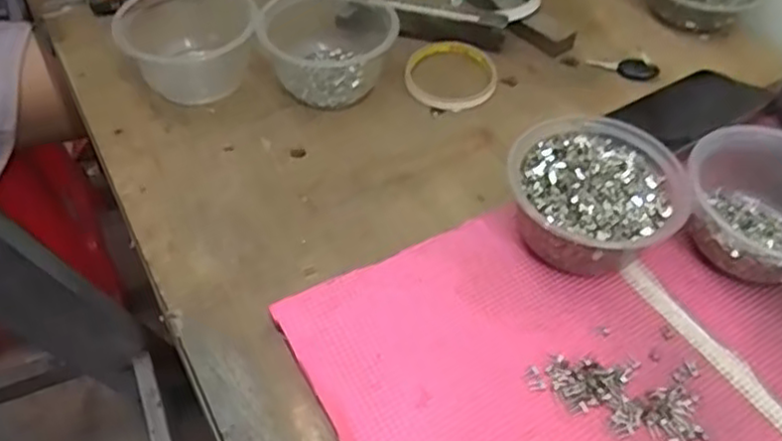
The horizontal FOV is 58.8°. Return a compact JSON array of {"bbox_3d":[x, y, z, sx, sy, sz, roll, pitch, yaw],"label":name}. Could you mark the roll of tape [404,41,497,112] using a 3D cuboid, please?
[{"bbox_3d":[0.053,-0.134,0.626,0.081,0.013,0.094,1,49,-2],"label":"roll of tape"}]

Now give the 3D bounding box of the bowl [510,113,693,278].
[{"bbox_3d":[0.138,-0.013,0.474,0.110,0.057,0.103,1,49,-1],"label":"bowl"}]

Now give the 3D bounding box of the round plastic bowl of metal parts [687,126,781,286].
[{"bbox_3d":[0.253,-0.008,0.469,0.113,0.069,0.097,35,57,26],"label":"round plastic bowl of metal parts"}]

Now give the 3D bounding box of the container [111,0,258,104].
[{"bbox_3d":[-0.172,-0.154,0.598,0.111,0.059,0.115,1,49,-1],"label":"container"}]

